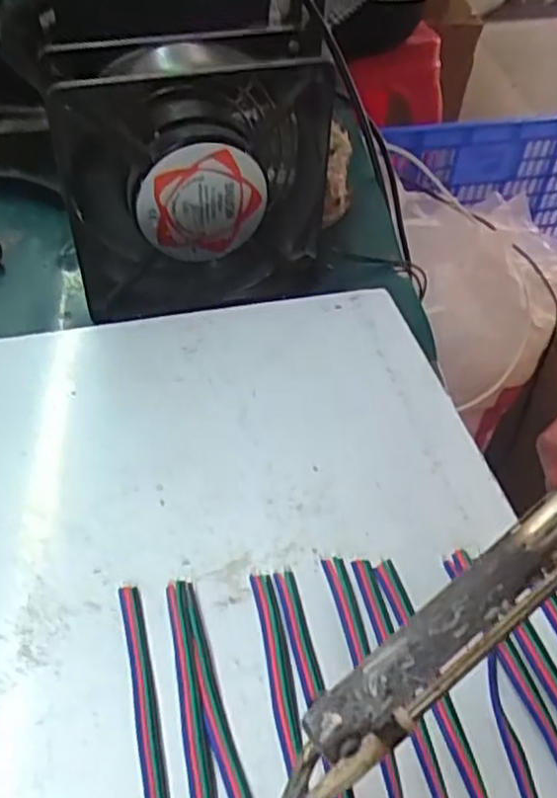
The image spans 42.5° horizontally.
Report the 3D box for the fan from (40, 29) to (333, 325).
[{"bbox_3d":[-0.040,-0.102,0.341,0.118,0.123,0.048,-12,49,-15],"label":"fan"}]

